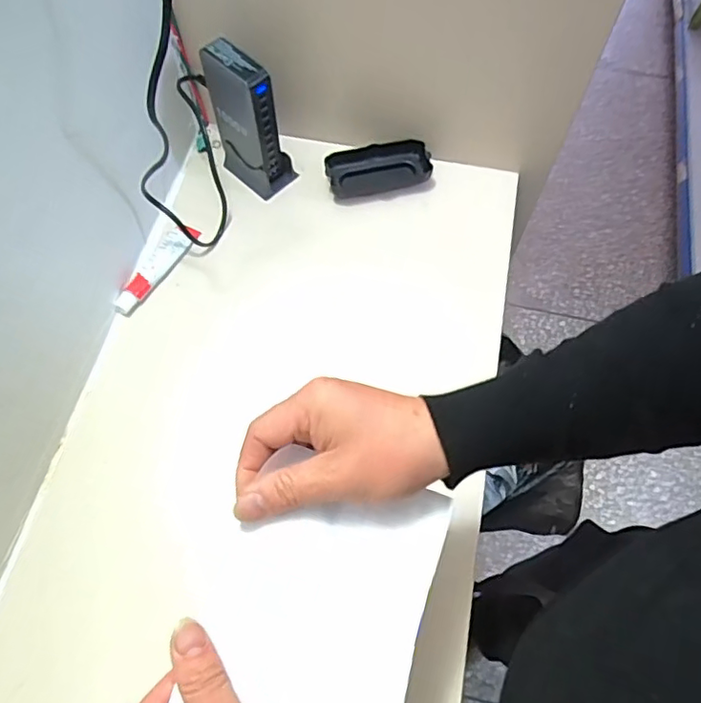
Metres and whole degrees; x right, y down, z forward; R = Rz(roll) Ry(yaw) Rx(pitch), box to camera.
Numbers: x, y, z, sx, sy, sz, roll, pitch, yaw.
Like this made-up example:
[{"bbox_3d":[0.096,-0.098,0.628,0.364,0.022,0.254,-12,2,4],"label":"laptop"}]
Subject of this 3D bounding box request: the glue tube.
[{"bbox_3d":[-0.190,-0.086,0.563,0.034,0.013,0.112,25,67,11],"label":"glue tube"}]

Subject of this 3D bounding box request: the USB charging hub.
[{"bbox_3d":[-0.104,-0.226,0.567,0.079,0.134,0.040,36,69,16],"label":"USB charging hub"}]

